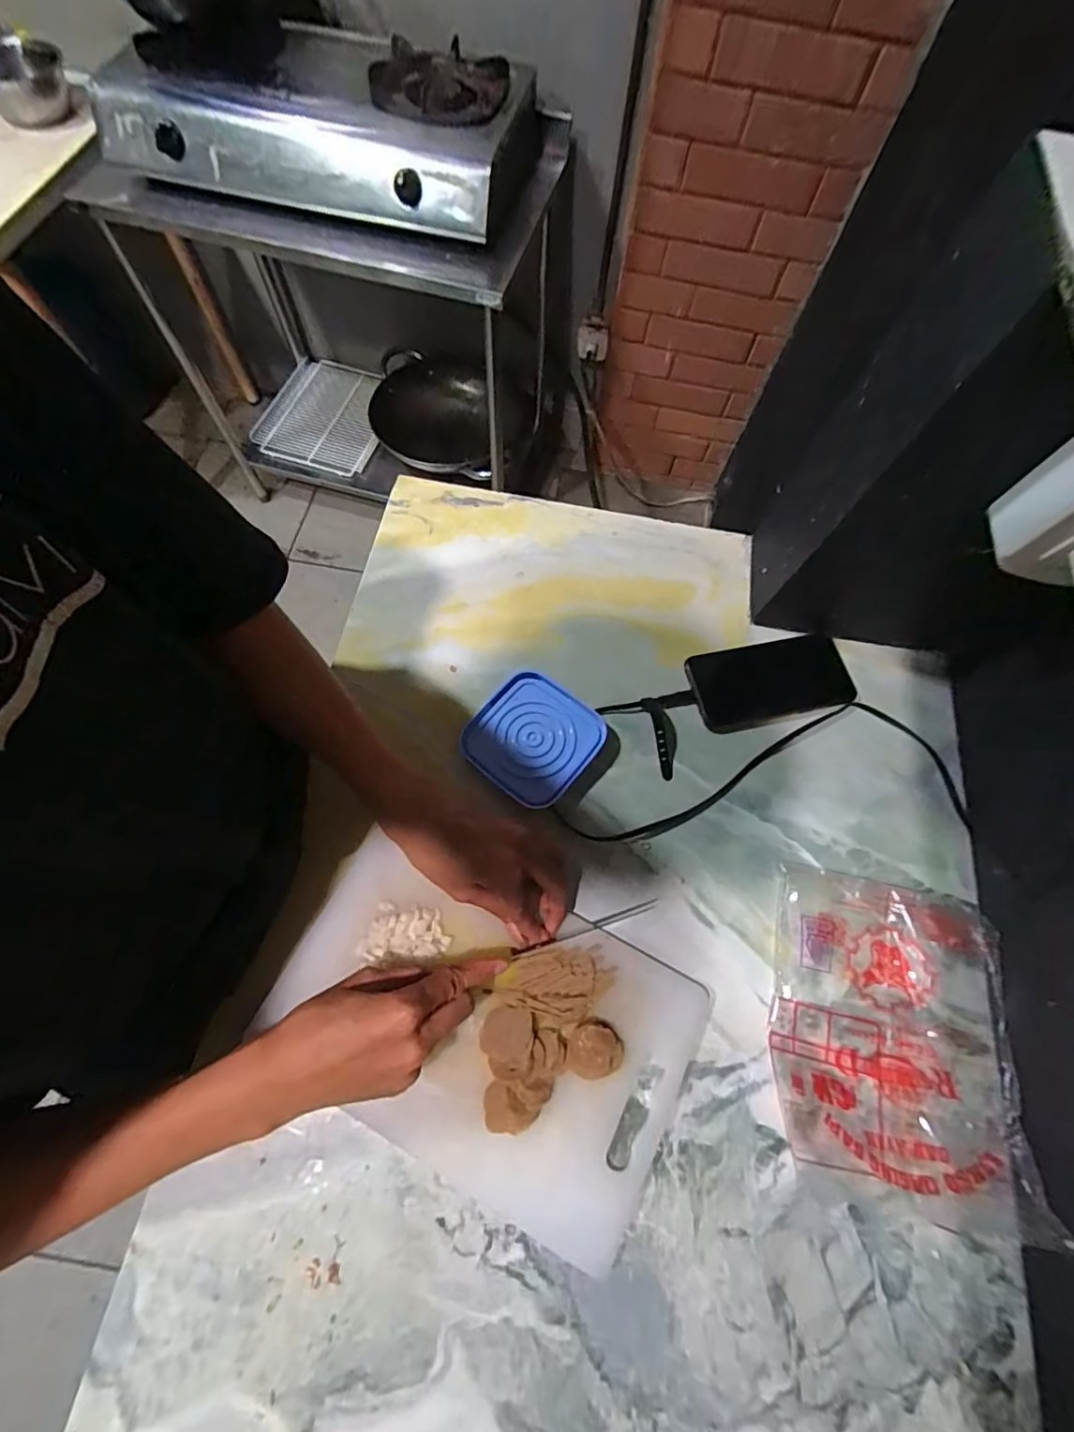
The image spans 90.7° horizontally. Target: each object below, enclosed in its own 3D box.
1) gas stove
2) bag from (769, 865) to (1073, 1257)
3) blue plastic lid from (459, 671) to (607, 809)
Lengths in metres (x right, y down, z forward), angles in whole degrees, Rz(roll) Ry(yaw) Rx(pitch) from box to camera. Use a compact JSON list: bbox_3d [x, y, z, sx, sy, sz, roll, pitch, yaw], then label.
[{"bbox_3d":[-0.340,-0.994,0.887,0.643,0.119,0.299,11,69,2],"label":"gas stove"},{"bbox_3d":[0.272,0.235,0.393,0.172,0.040,0.214,12,69,2],"label":"bag"},{"bbox_3d":[-0.004,0.018,0.477,0.107,0.012,0.108,38,72,12],"label":"blue plastic lid"}]

